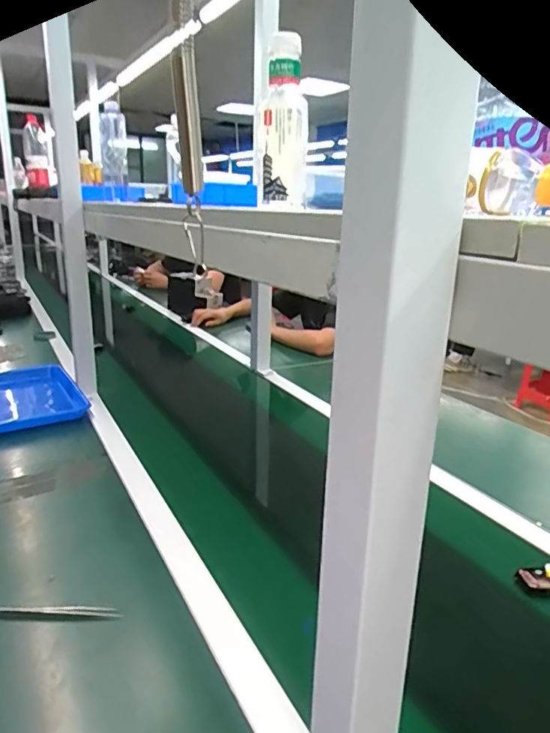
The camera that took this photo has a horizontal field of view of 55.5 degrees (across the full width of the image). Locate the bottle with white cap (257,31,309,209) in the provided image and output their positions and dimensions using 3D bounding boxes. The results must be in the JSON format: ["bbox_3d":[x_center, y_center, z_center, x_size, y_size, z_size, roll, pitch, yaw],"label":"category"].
[{"bbox_3d":[0.009,-0.314,0.672,0.061,0.199,0.068,1,17,-3],"label":"bottle with white cap"}]

